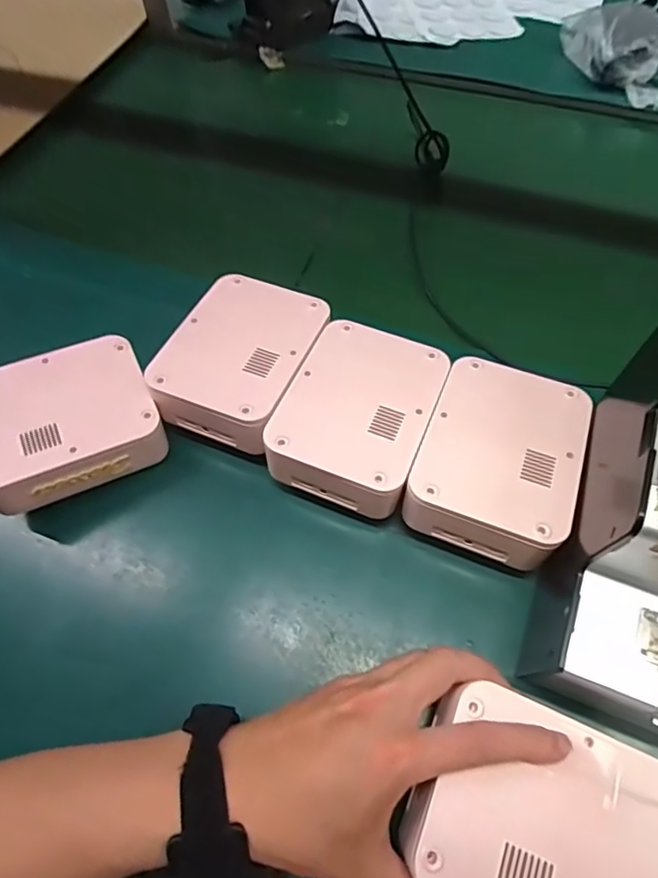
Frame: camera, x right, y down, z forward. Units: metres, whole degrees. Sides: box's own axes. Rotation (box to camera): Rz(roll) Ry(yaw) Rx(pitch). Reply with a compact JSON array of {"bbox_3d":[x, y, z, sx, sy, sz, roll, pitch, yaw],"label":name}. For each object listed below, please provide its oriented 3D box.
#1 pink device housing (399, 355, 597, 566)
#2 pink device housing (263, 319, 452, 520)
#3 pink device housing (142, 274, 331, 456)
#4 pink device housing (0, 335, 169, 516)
[{"bbox_3d":[0.113,0.009,0.355,0.096,0.035,0.129,19,63,13],"label":"pink device housing"},{"bbox_3d":[0.022,-0.015,0.391,0.097,0.065,0.128,19,63,13],"label":"pink device housing"},{"bbox_3d":[-0.064,-0.064,0.403,0.097,0.039,0.129,20,63,13],"label":"pink device housing"},{"bbox_3d":[-0.193,-0.009,0.397,0.128,0.065,0.098,-26,65,-11],"label":"pink device housing"}]

